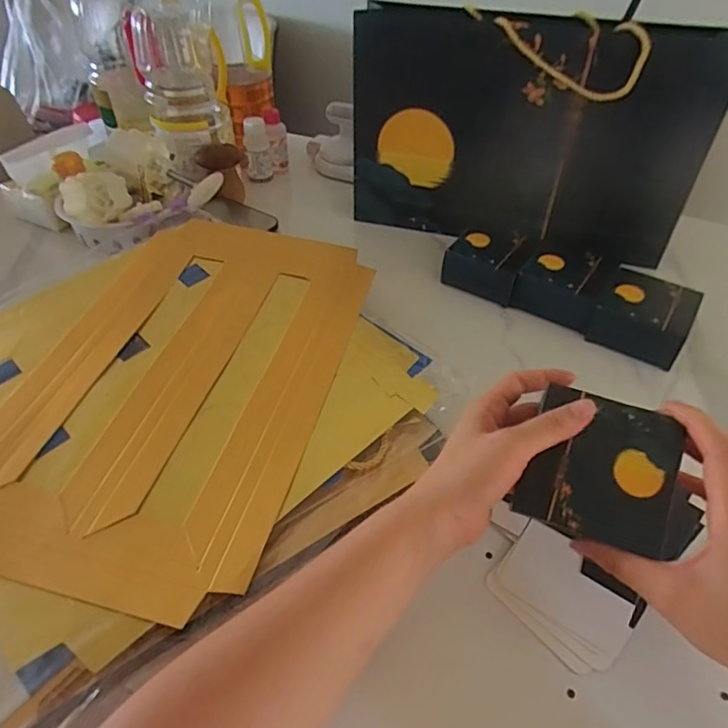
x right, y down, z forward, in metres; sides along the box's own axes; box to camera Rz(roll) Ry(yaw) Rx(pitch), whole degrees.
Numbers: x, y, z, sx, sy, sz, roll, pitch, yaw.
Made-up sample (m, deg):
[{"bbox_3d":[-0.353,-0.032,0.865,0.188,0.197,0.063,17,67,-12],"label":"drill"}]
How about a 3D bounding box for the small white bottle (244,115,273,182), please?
[{"bbox_3d":[-0.150,-0.303,0.760,0.032,0.084,0.035,-2,44,-3],"label":"small white bottle"}]

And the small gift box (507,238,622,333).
[{"bbox_3d":[0.217,-0.088,0.589,0.088,0.045,0.088,27,54,21],"label":"small gift box"}]

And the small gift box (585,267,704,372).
[{"bbox_3d":[0.287,-0.050,0.554,0.087,0.044,0.091,26,53,20],"label":"small gift box"}]

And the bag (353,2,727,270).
[{"bbox_3d":[0.175,-0.251,0.604,0.375,0.227,0.056,12,45,12],"label":"bag"}]

